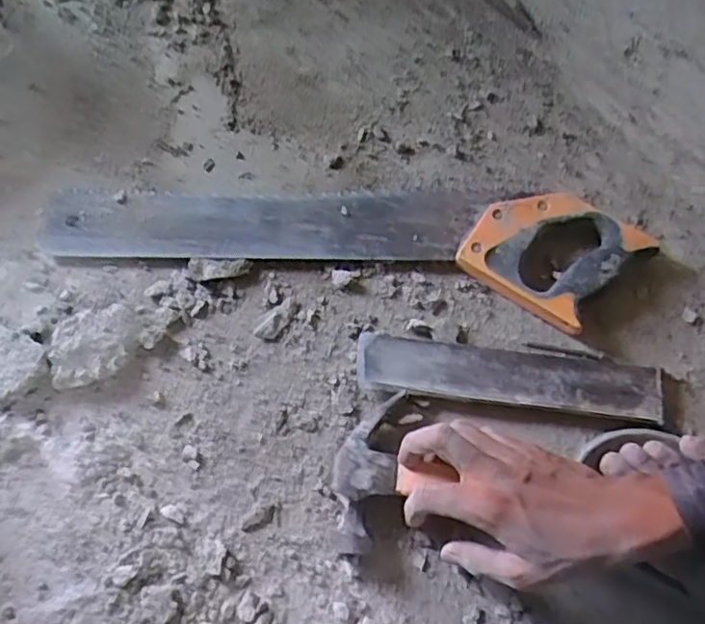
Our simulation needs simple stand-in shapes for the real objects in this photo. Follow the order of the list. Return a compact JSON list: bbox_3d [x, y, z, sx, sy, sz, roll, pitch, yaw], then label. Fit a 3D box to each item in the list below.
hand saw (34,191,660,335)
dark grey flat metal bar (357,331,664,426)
[{"bbox_3d":[-0.014,-0.062,0.544,0.510,0.025,0.116,4,73,0],"label":"hand saw"},{"bbox_3d":[0.131,0.053,0.518,0.249,0.013,0.048,8,73,1],"label":"dark grey flat metal bar"}]

